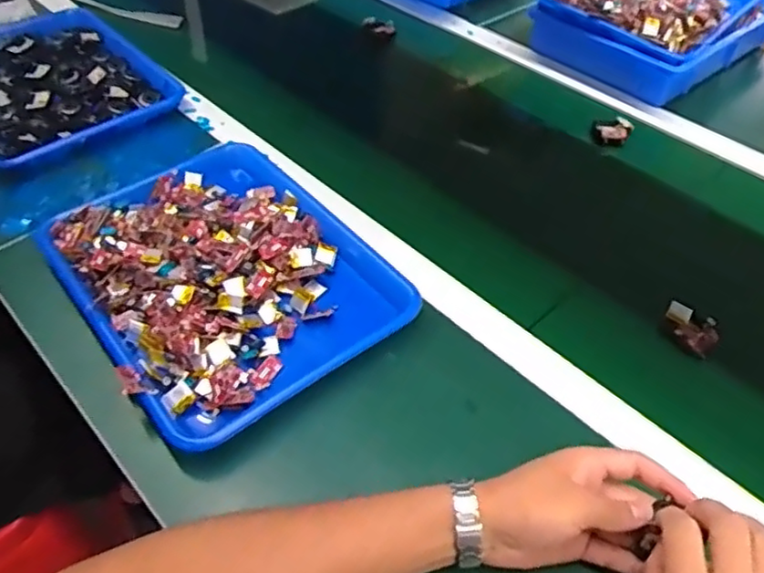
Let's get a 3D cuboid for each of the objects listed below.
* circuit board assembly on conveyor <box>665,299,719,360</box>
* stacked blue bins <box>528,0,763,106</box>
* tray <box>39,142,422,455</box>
[{"bbox_3d":[0.285,0.039,0.594,0.048,0.015,0.037,33,55,27],"label":"circuit board assembly on conveyor"},{"bbox_3d":[0.393,-0.395,0.918,0.312,0.088,0.245,-34,56,-28],"label":"stacked blue bins"},{"bbox_3d":[-0.149,-0.018,0.611,0.255,0.034,0.327,-28,53,-24],"label":"tray"}]

